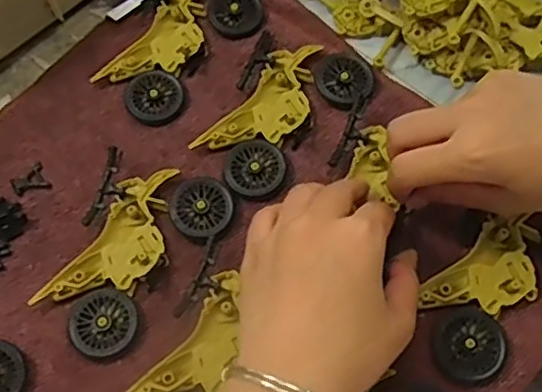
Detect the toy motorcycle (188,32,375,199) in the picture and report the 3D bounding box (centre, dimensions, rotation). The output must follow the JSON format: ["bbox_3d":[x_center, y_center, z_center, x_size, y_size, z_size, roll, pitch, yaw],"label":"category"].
[{"bbox_3d":[0.005,-0.059,0.409,0.116,0.014,0.078,-42,71,-16],"label":"toy motorcycle"}]

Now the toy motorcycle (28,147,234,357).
[{"bbox_3d":[-0.076,0.032,0.366,0.076,0.013,0.111,20,67,11],"label":"toy motorcycle"}]

